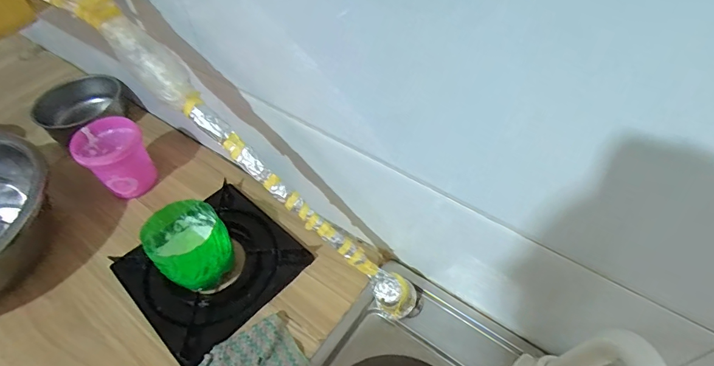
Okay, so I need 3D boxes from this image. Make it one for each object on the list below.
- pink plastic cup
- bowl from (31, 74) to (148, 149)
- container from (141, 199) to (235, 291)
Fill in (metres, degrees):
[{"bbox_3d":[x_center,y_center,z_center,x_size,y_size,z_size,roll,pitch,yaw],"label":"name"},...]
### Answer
[{"bbox_3d":[-0.382,-0.040,0.648,0.088,0.099,0.088,-2,51,3],"label":"pink plastic cup"},{"bbox_3d":[-0.522,-0.142,0.788,0.144,0.067,0.162,32,60,26],"label":"bowl"},{"bbox_3d":[-0.215,0.086,0.530,0.087,0.093,0.087,-2,51,3],"label":"container"}]

